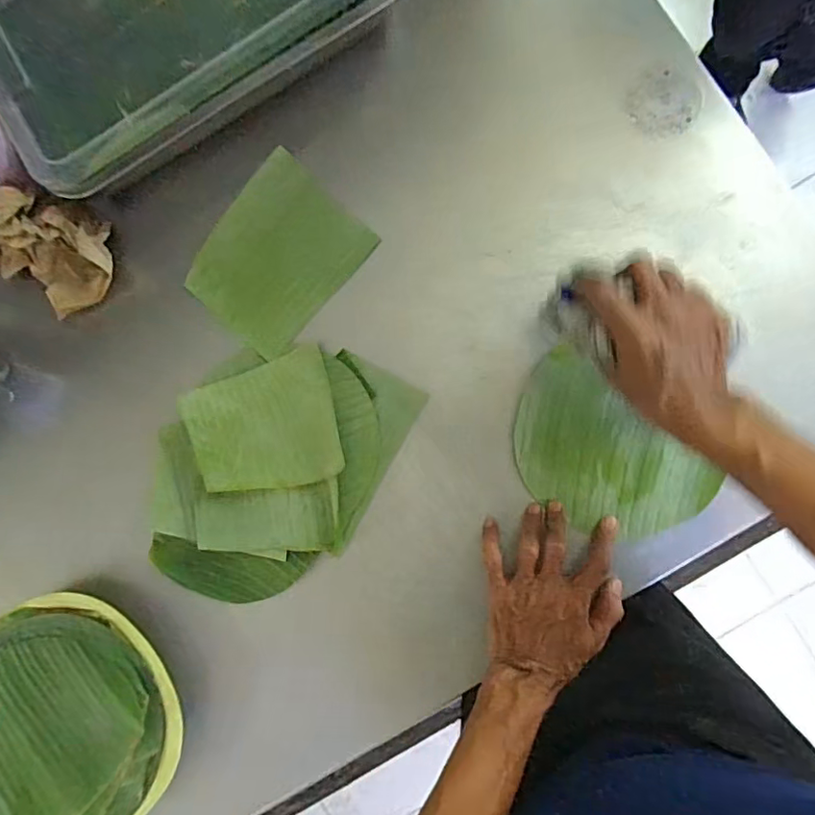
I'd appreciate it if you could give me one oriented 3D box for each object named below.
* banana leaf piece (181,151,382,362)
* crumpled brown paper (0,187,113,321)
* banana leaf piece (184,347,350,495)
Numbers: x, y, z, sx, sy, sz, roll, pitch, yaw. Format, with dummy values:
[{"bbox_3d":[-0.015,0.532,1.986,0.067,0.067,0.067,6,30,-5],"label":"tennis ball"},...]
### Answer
[{"bbox_3d":[-0.132,-0.151,0.547,0.144,0.007,0.163,39,90,5],"label":"banana leaf piece"},{"bbox_3d":[-0.359,-0.155,0.541,0.129,0.055,0.101,27,89,5],"label":"crumpled brown paper"},{"bbox_3d":[-0.137,0.019,0.529,0.139,0.019,0.122,-16,86,3],"label":"banana leaf piece"}]

